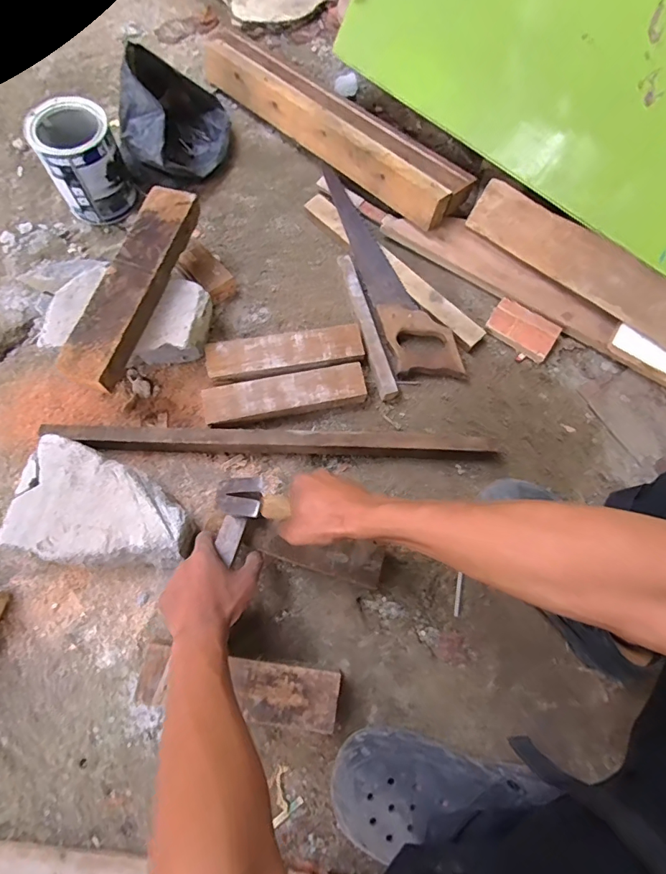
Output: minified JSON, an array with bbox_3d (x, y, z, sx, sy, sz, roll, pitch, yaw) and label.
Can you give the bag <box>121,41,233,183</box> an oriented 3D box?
[{"bbox_3d":[-0.256,-0.505,0.722,0.138,0.124,0.196,9,71,1],"label":"bag"}]

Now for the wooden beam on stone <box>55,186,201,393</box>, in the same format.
[{"bbox_3d":[-0.258,-0.199,0.578,0.065,0.031,0.291,17,73,2],"label":"wooden beam on stone"}]

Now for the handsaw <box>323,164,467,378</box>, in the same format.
[{"bbox_3d":[0.085,-0.263,0.709,0.090,0.032,0.401,-18,73,-8],"label":"handsaw"}]

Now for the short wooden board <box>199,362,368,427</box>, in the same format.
[{"bbox_3d":[-0.067,-0.055,0.633,0.225,0.038,0.059,-11,72,-6],"label":"short wooden board"}]

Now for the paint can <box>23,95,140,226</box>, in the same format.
[{"bbox_3d":[-0.379,-0.416,0.696,0.106,0.128,0.106,1,71,-2],"label":"paint can"}]

